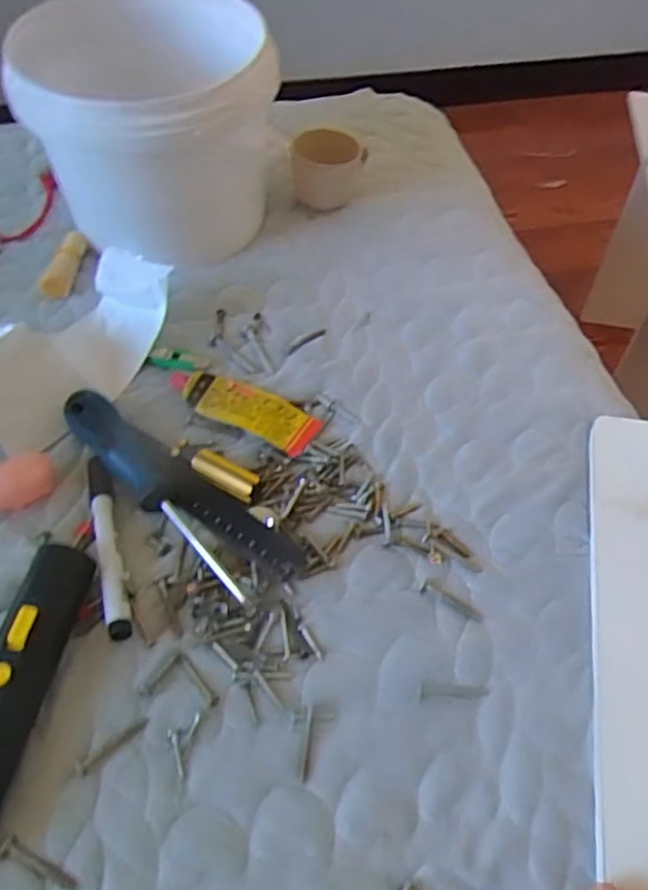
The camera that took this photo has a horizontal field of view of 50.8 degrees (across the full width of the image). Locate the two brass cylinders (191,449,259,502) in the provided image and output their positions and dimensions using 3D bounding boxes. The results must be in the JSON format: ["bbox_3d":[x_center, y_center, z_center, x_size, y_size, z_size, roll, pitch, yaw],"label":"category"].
[{"bbox_3d":[-0.066,0.020,0.457,0.049,0.017,0.015,27,56,21],"label":"two brass cylinders"}]

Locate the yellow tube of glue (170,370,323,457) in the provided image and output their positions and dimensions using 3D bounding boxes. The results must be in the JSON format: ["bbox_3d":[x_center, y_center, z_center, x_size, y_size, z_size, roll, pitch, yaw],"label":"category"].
[{"bbox_3d":[-0.060,-0.029,0.495,0.113,0.019,0.036,21,54,17],"label":"yellow tube of glue"}]

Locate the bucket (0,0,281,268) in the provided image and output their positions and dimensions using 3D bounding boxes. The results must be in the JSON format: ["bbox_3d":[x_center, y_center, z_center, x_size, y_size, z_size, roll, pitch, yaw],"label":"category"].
[{"bbox_3d":[-0.134,-0.252,0.566,0.181,0.174,0.177,0,51,0],"label":"bucket"}]

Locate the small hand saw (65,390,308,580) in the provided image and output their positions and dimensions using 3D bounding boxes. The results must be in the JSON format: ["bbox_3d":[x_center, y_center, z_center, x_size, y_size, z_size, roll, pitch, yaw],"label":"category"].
[{"bbox_3d":[-0.100,0.024,0.449,0.196,0.033,0.045,33,58,25],"label":"small hand saw"}]

